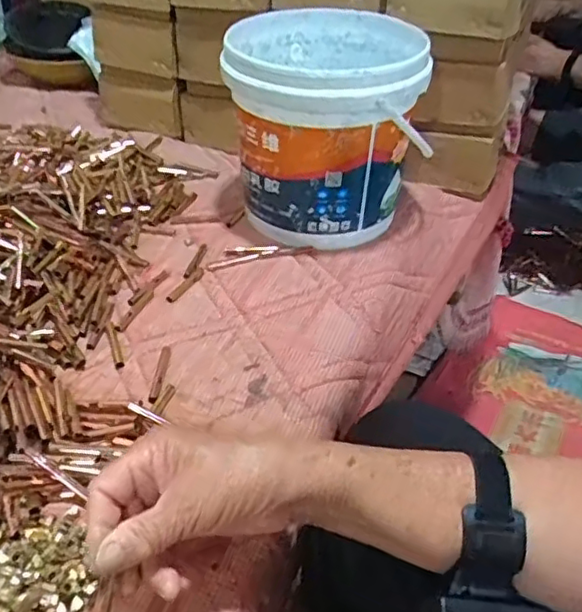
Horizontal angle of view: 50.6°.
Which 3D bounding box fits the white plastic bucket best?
[{"bbox_3d":[0.034,-0.193,0.684,0.190,0.206,0.198,4,39,0],"label":"white plastic bucket"}]

